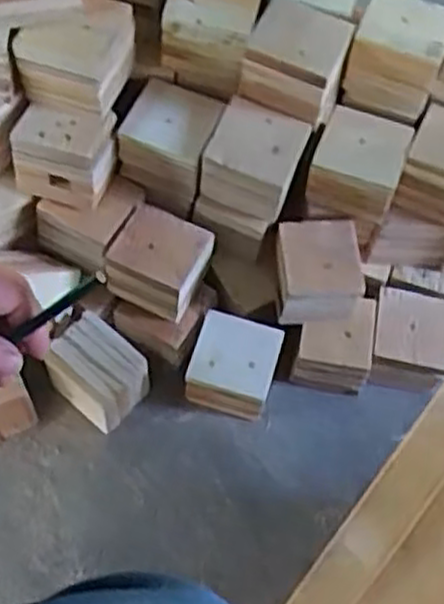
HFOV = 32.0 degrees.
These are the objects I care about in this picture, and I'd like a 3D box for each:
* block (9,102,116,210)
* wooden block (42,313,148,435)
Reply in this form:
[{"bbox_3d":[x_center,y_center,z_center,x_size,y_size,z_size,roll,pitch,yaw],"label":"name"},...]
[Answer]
[{"bbox_3d":[-0.166,-0.158,0.820,0.102,0.078,0.072,14,61,4],"label":"block"},{"bbox_3d":[-0.139,0.084,0.874,0.101,0.097,0.075,38,65,16],"label":"wooden block"}]

